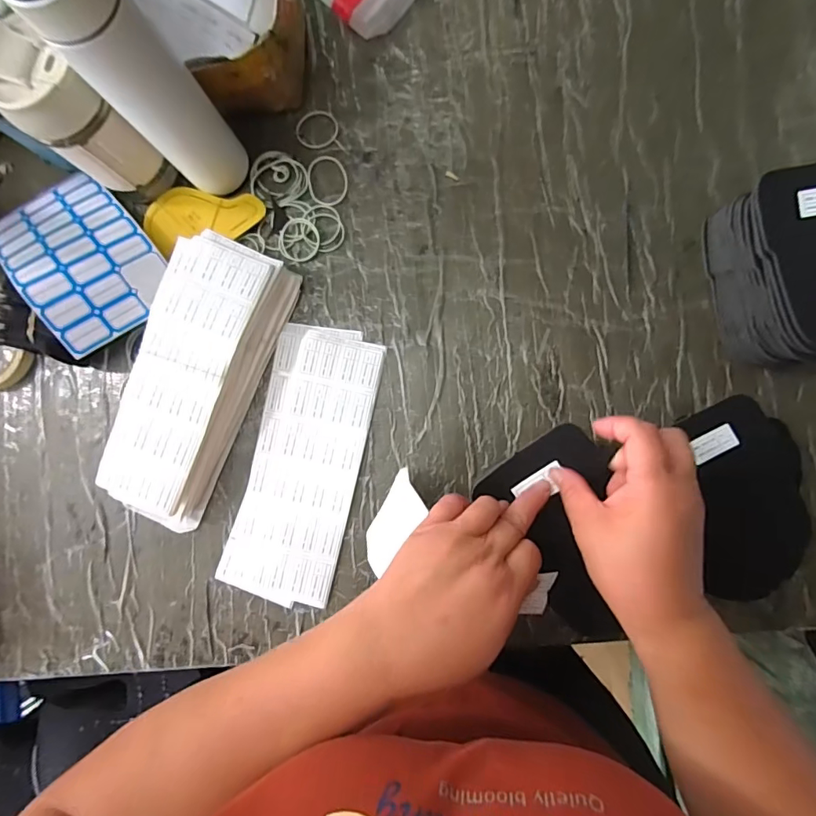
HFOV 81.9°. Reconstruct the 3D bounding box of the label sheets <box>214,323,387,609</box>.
[{"bbox_3d":[-0.104,0.056,0.469,0.111,0.009,0.269,15,88,5],"label":"label sheets"}]

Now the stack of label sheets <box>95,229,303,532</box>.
[{"bbox_3d":[-0.214,-0.028,0.458,0.111,0.044,0.272,23,91,5],"label":"stack of label sheets"}]

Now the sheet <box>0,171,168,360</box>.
[{"bbox_3d":[-0.325,-0.155,0.460,0.116,0.034,0.178,-38,82,-15],"label":"sheet"}]

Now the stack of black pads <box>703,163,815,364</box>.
[{"bbox_3d":[0.329,-0.114,0.398,0.097,0.086,0.149,-10,88,4],"label":"stack of black pads"}]

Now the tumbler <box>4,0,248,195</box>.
[{"bbox_3d":[-0.200,-0.252,0.370,0.064,0.220,0.059,16,90,5],"label":"tumbler"}]

